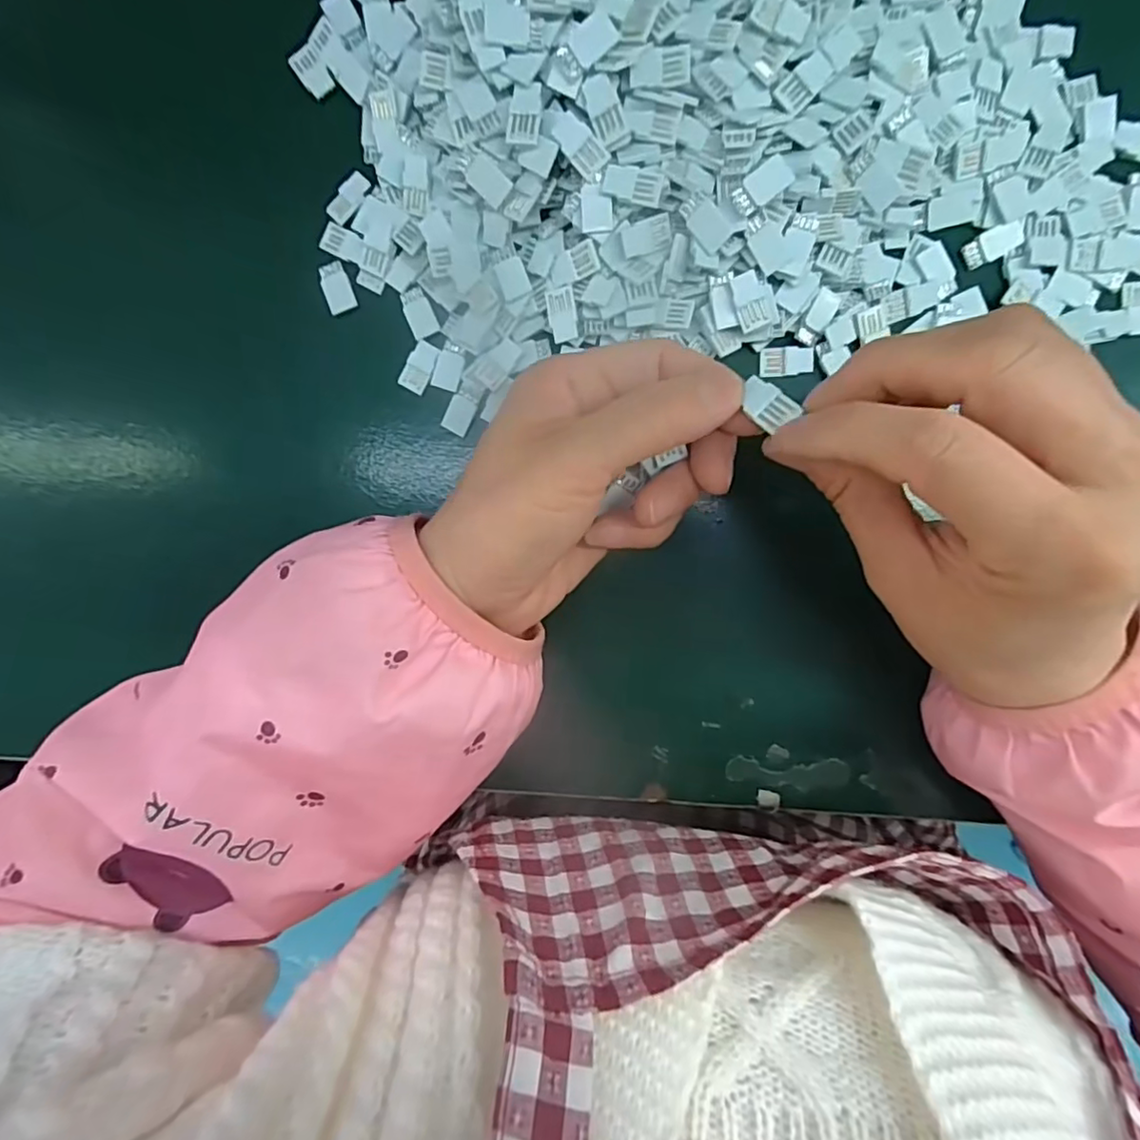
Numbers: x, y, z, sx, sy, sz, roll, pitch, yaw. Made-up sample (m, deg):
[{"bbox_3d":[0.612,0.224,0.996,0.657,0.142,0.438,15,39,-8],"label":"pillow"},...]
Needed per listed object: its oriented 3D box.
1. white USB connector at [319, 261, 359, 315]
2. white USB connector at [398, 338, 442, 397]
[{"bbox_3d":[-0.099,-0.119,0.250,0.011,0.004,0.020,-21,93,6],"label":"white USB connector"},{"bbox_3d":[-0.064,-0.085,0.248,0.011,0.004,0.021,29,96,1],"label":"white USB connector"}]

